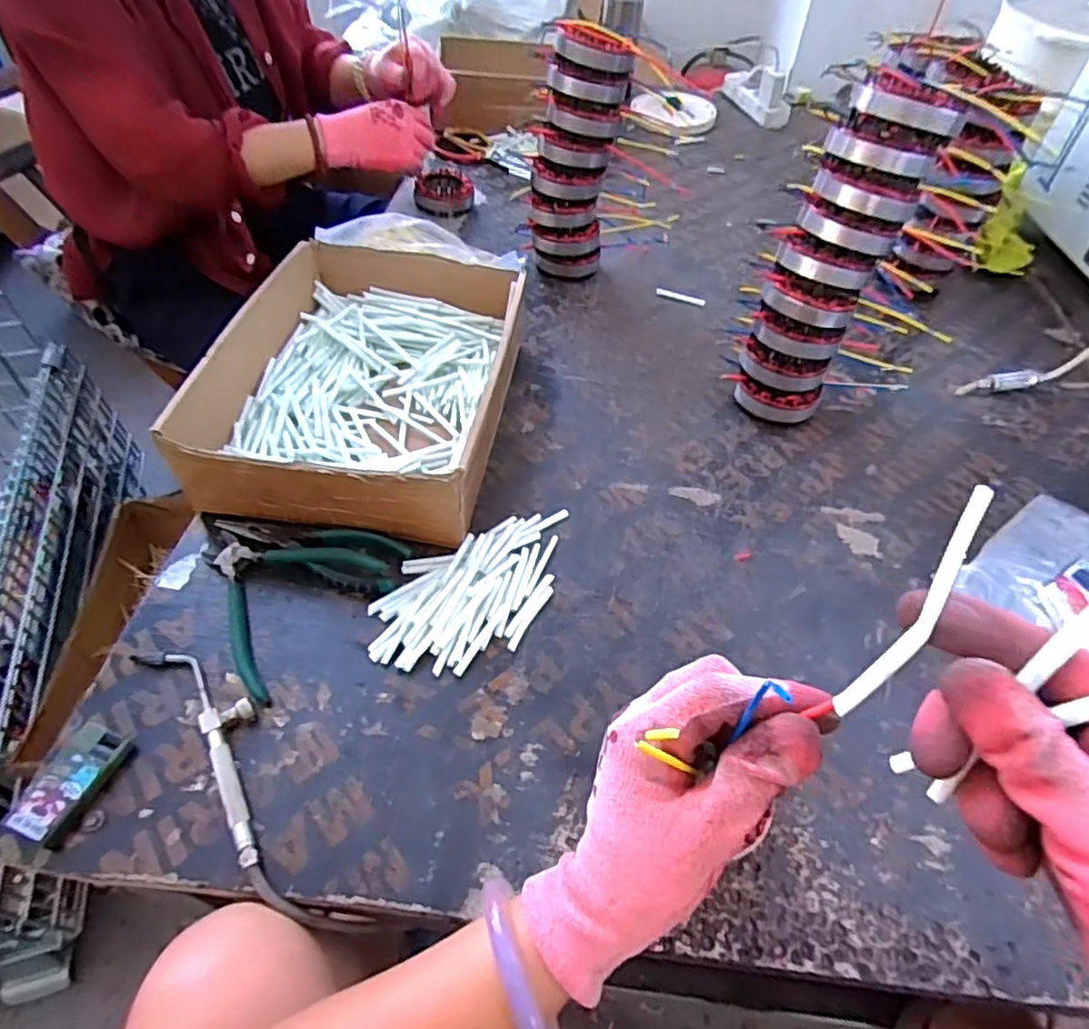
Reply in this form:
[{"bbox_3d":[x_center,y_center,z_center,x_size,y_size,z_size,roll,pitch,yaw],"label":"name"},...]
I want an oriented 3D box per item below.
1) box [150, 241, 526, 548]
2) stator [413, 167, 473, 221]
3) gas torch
[{"bbox_3d":[-0.159,-0.129,0.609,0.245,0.095,0.328,8,50,4],"label":"box"},{"bbox_3d":[-0.145,-0.459,0.922,0.081,0.043,0.081,-5,50,-7],"label":"stator"},{"bbox_3d":[-0.212,0.145,0.420,0.050,0.011,0.168,-31,58,-25],"label":"gas torch"}]

